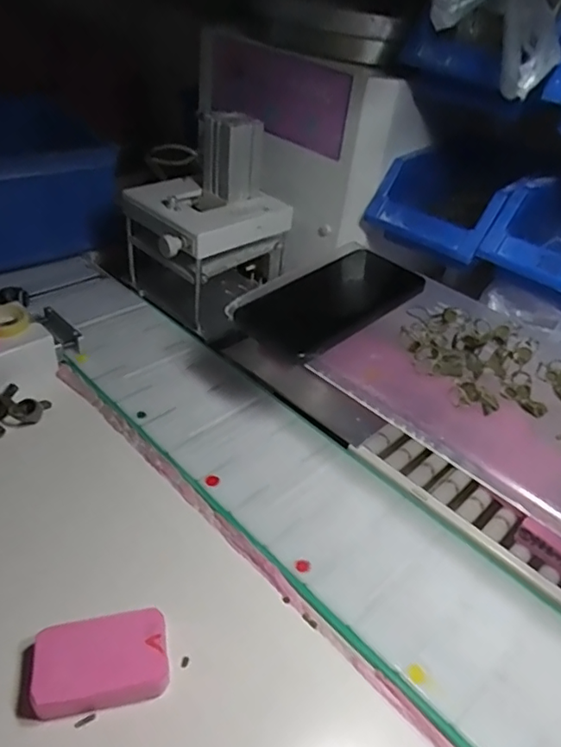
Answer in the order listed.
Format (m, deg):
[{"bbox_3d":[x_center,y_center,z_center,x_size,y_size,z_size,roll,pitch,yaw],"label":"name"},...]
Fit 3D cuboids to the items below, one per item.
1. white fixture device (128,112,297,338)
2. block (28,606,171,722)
[{"bbox_3d":[-0.089,-0.167,0.588,0.143,0.173,0.155,34,46,30],"label":"white fixture device"},{"bbox_3d":[-0.101,0.162,0.316,0.071,0.020,0.045,-7,42,-16],"label":"block"}]

